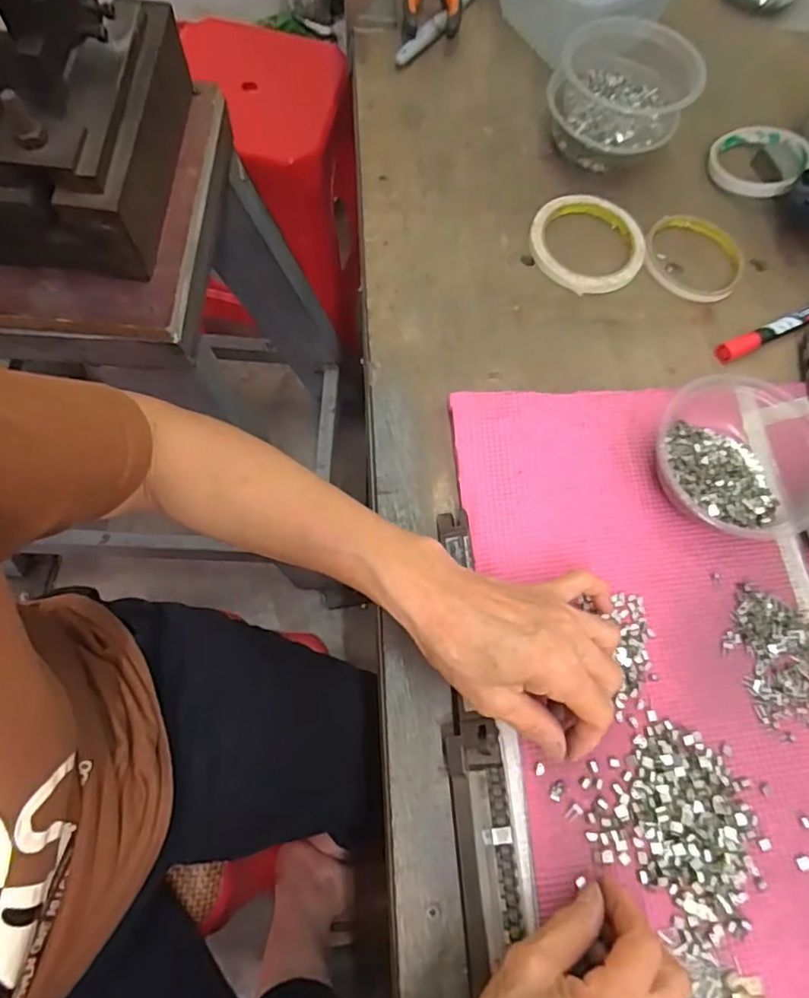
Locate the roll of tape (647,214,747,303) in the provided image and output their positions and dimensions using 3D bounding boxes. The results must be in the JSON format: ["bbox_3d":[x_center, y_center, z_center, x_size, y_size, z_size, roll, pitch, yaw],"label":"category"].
[{"bbox_3d":[0.248,-0.209,0.499,0.084,0.009,0.077,1,70,-4],"label":"roll of tape"}]

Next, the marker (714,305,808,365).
[{"bbox_3d":[0.319,-0.146,0.478,0.150,0.011,0.017,-24,74,-12],"label":"marker"}]

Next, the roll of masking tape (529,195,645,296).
[{"bbox_3d":[0.157,-0.220,0.497,0.096,0.010,0.097,1,70,-4],"label":"roll of masking tape"}]

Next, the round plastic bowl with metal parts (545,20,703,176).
[{"bbox_3d":[0.185,-0.351,0.510,0.115,0.075,0.103,10,70,-1],"label":"round plastic bowl with metal parts"}]

